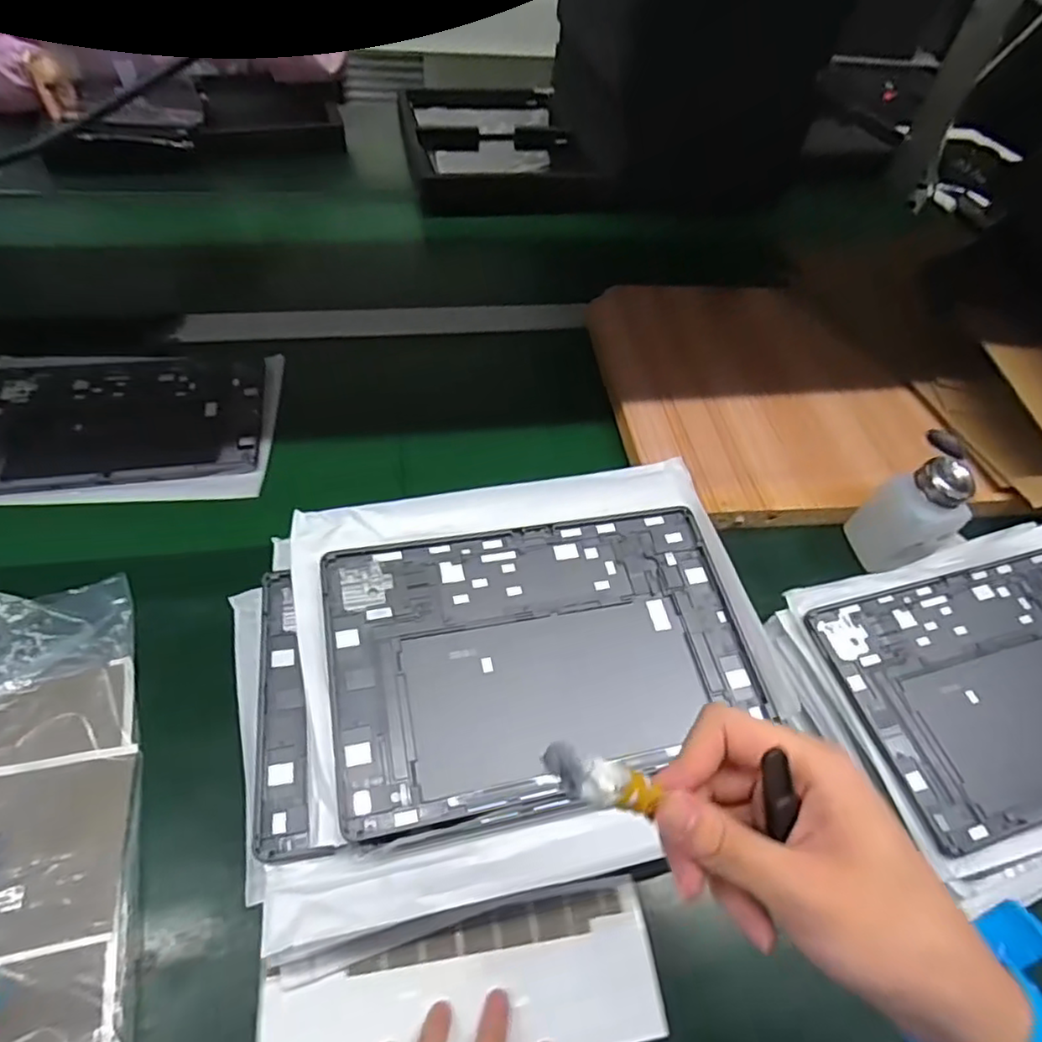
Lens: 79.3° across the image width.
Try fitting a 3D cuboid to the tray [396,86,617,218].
[{"bbox_3d":[-0.046,-0.647,1.079,0.299,0.064,0.426,-6,52,-11],"label":"tray"}]

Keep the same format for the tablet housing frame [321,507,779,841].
[{"bbox_3d":[0.015,0.077,0.387,0.251,0.006,0.166,-7,60,-14],"label":"tablet housing frame"}]

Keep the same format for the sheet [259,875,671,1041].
[{"bbox_3d":[-0.031,0.265,0.352,0.217,0.007,0.073,-6,54,-10],"label":"sheet"}]

